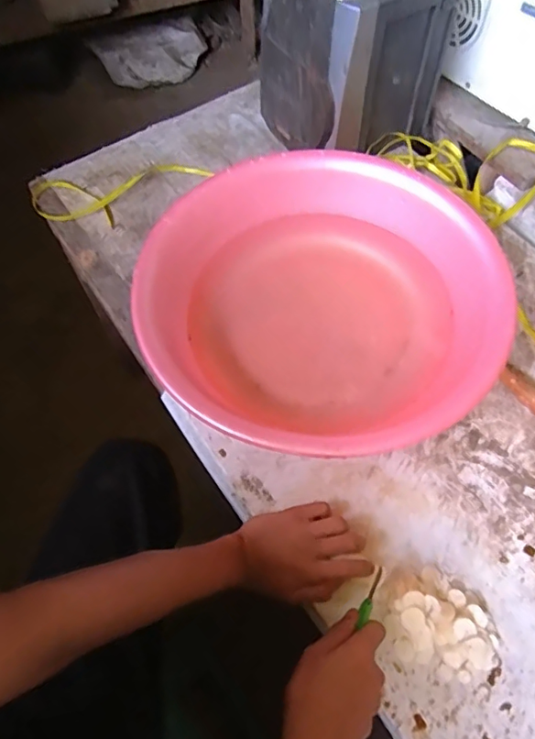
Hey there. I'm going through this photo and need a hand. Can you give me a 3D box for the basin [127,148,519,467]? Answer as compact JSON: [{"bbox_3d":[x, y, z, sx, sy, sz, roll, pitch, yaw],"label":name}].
[{"bbox_3d":[0.072,-0.093,0.641,0.388,0.125,0.416,-1,64,3],"label":"basin"}]

